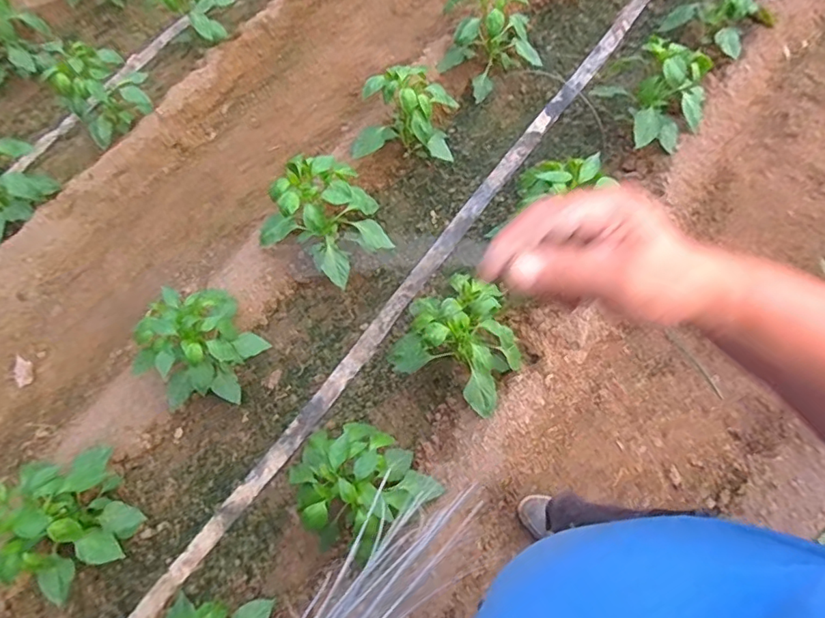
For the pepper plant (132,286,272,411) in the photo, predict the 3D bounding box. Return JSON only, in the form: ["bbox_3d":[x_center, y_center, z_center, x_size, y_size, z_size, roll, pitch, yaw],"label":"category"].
[{"bbox_3d":[-0.567,0.082,1.389,0.282,0.262,0.277,-2,67,6],"label":"pepper plant"}]

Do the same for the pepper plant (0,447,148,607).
[{"bbox_3d":[-0.842,0.521,1.290,0.272,0.288,0.293,-2,67,6],"label":"pepper plant"}]

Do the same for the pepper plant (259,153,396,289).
[{"bbox_3d":[-0.245,-0.226,1.473,0.273,0.315,0.294,-2,67,6],"label":"pepper plant"}]

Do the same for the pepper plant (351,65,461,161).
[{"bbox_3d":[-0.025,-0.573,1.580,0.285,0.241,0.204,0,67,7],"label":"pepper plant"}]

